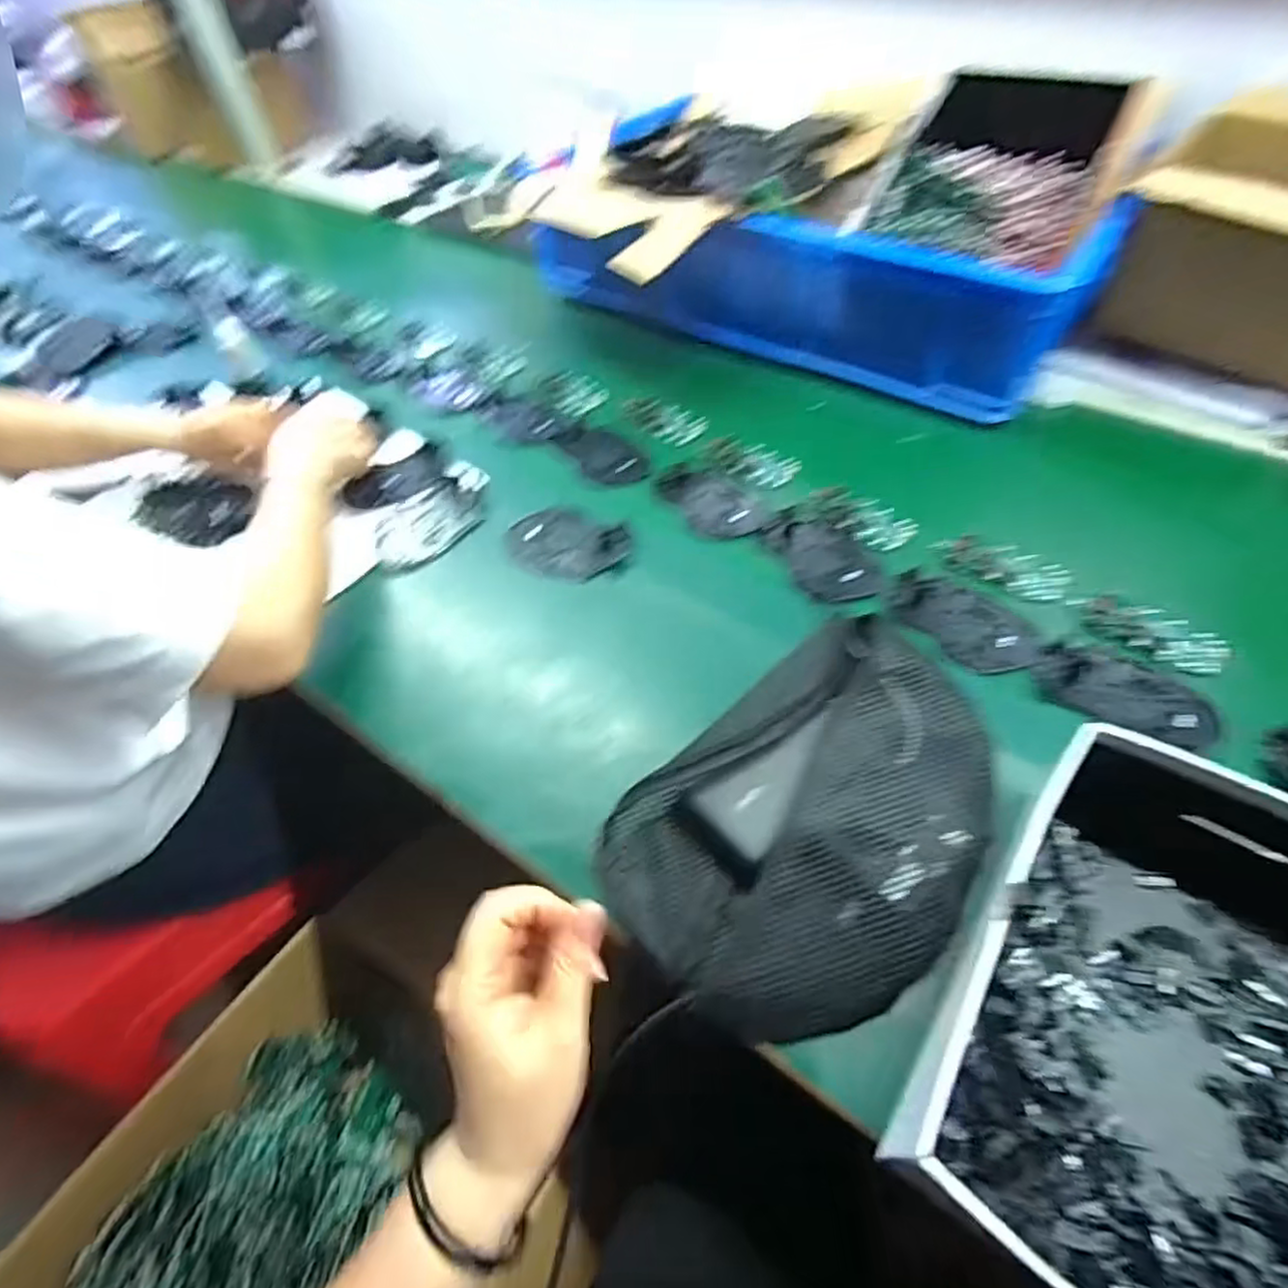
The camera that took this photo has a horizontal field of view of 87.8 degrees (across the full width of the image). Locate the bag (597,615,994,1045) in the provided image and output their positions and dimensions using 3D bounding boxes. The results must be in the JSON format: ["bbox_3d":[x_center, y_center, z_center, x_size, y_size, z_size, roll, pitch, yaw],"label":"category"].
[{"bbox_3d":[0.113,0.109,0.421,0.267,0.068,0.181,-34,58,-22],"label":"bag"}]

